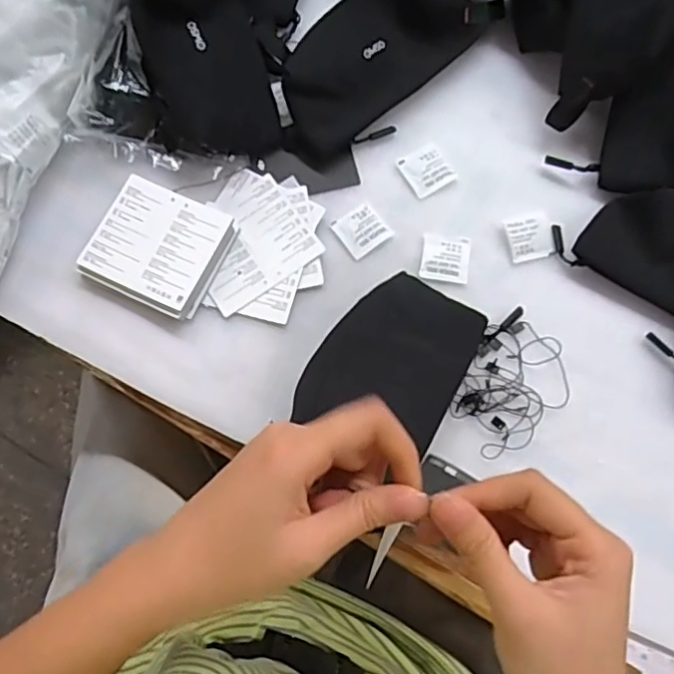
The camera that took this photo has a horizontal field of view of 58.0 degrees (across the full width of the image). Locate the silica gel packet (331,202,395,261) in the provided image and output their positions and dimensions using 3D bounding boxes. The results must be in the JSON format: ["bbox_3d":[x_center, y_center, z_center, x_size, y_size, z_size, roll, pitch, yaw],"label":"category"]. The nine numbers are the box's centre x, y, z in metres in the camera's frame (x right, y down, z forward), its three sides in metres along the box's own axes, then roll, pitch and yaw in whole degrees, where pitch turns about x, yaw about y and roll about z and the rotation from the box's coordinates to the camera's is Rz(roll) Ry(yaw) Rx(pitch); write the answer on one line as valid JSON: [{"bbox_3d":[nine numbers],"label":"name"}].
[{"bbox_3d":[0.021,-0.089,0.505,0.039,0.004,0.038,-36,78,-8],"label":"silica gel packet"}]

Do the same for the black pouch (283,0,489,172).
[{"bbox_3d":[0.033,-0.242,0.525,0.101,0.042,0.209,40,80,10],"label":"black pouch"}]

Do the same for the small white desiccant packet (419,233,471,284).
[{"bbox_3d":[0.089,-0.065,0.499,0.039,0.004,0.041,7,76,3],"label":"small white desiccant packet"}]

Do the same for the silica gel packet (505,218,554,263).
[{"bbox_3d":[0.159,-0.081,0.501,0.037,0.005,0.036,-10,76,-1],"label":"silica gel packet"}]

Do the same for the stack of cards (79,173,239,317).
[{"bbox_3d":[-0.147,-0.076,0.499,0.105,0.017,0.097,24,78,7],"label":"stack of cards"}]

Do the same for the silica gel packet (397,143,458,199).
[{"bbox_3d":[0.077,-0.144,0.521,0.040,0.004,0.042,-29,77,-6],"label":"silica gel packet"}]

